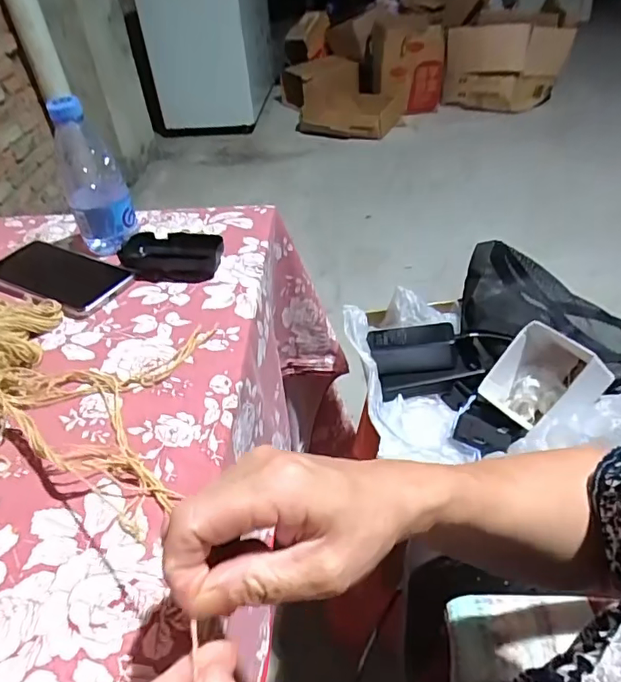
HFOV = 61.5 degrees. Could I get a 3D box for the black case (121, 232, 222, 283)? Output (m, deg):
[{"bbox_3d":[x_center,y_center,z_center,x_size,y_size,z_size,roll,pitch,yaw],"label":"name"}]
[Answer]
[{"bbox_3d":[-0.155,-0.093,0.573,0.118,0.025,0.061,4,42,11],"label":"black case"}]

